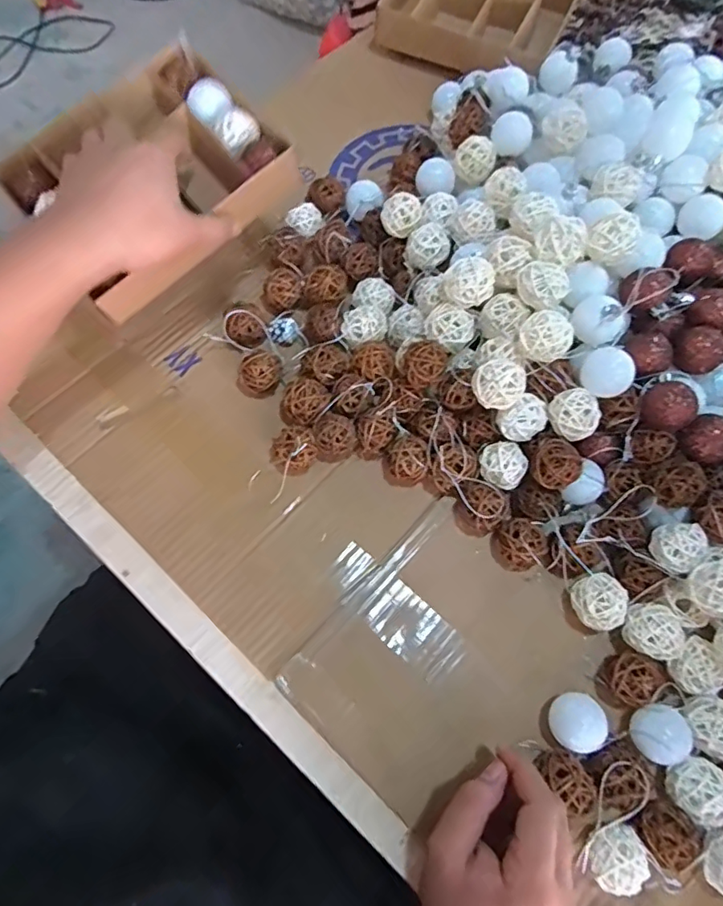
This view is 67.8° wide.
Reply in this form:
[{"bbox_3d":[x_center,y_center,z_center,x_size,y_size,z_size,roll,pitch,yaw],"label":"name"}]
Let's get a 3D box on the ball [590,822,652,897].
[{"bbox_3d":[0.170,0.272,0.363,0.032,0.037,0.039,35,72,10],"label":"ball"}]

